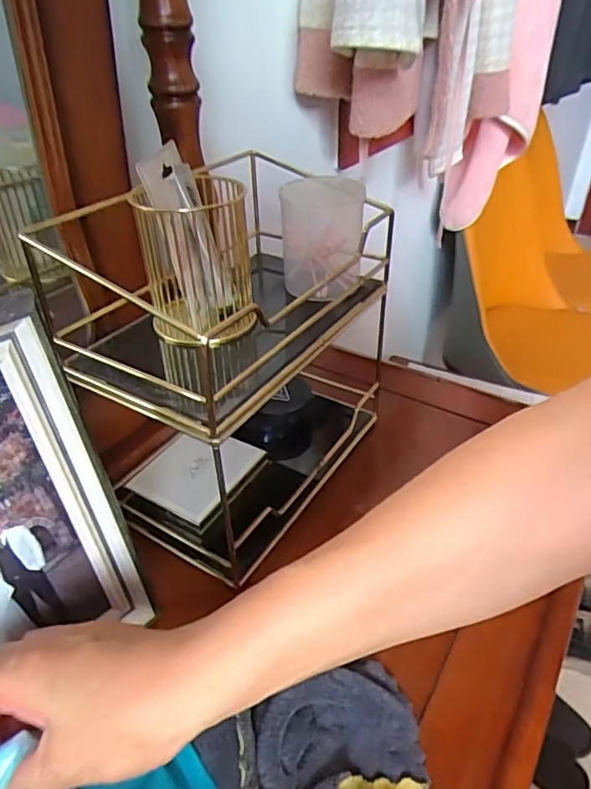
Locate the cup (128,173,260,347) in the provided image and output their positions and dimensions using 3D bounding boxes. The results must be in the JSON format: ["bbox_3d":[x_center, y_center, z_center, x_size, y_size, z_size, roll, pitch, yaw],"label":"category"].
[{"bbox_3d":[-0.071,-0.105,0.400,0.074,0.113,0.077,-5,36,-6],"label":"cup"}]

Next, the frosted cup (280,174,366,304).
[{"bbox_3d":[0.023,-0.128,0.463,0.067,0.090,0.067,0,36,2],"label":"frosted cup"}]

